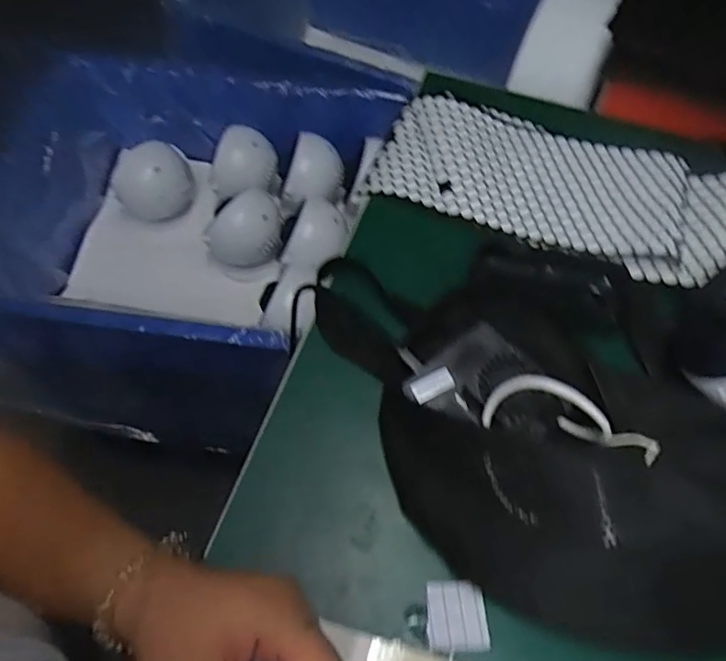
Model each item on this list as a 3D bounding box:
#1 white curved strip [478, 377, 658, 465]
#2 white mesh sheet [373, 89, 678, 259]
[{"bbox_3d":[0.110,0.045,0.295,0.089,0.041,0.021,14,60,7],"label":"white curved strip"},{"bbox_3d":[0.133,-0.126,0.454,0.231,0.018,0.117,17,61,8],"label":"white mesh sheet"}]

